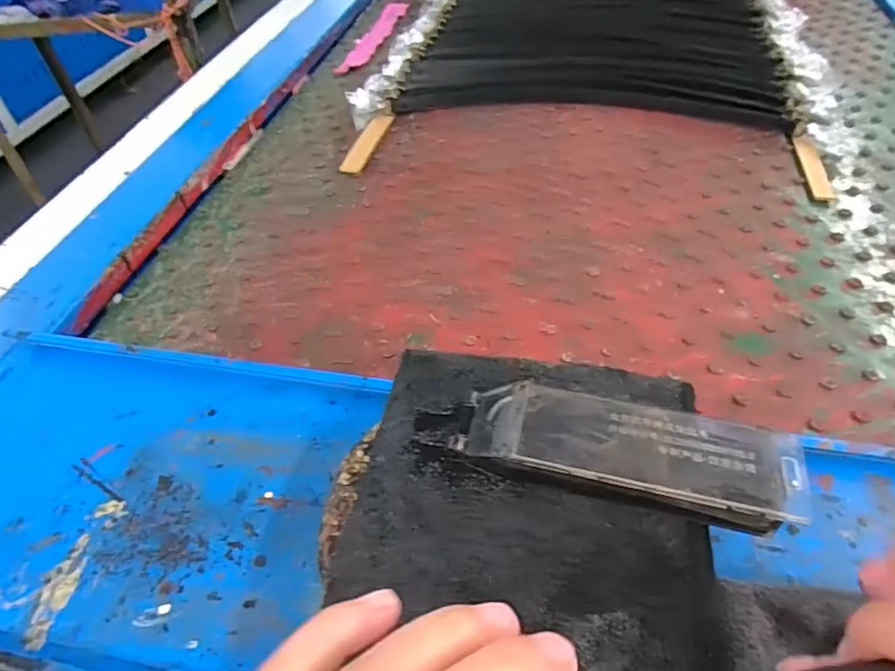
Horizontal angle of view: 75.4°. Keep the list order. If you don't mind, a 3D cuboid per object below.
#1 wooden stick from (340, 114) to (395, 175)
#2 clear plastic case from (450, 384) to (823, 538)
[{"bbox_3d":[-0.090,-0.216,0.651,0.025,0.009,0.118,9,48,12],"label":"wooden stick"},{"bbox_3d":[0.079,0.051,0.261,0.146,0.013,0.048,10,48,13],"label":"clear plastic case"}]

